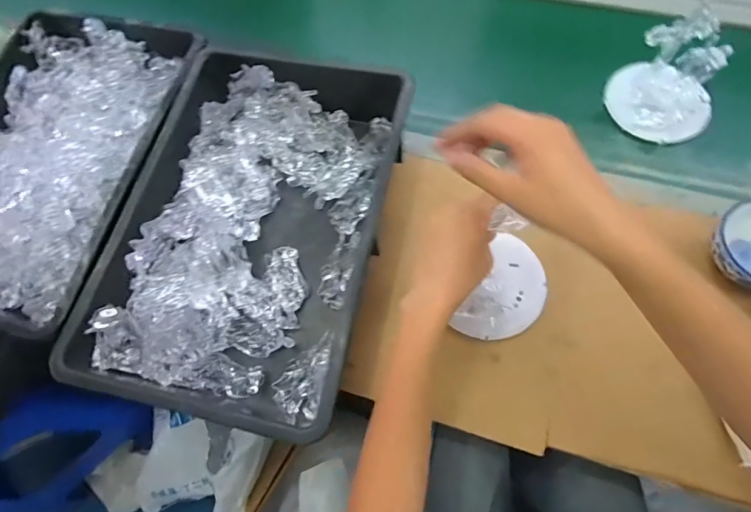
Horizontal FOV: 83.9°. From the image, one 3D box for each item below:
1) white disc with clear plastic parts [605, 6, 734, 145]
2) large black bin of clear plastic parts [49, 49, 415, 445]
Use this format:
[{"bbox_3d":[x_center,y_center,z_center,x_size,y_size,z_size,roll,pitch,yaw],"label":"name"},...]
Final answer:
[{"bbox_3d":[0.385,-0.226,0.535,0.116,0.097,0.127,-2,69,4],"label":"white disc with clear plastic parts"},{"bbox_3d":[-0.130,-0.036,0.485,0.273,0.099,0.418,10,70,9],"label":"large black bin of clear plastic parts"}]

